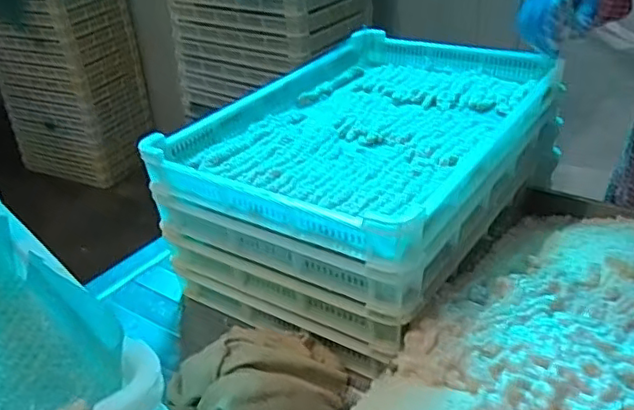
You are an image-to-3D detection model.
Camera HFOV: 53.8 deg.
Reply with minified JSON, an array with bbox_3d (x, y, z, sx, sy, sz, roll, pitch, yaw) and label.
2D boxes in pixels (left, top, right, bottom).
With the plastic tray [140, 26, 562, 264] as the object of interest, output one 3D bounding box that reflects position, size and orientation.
[{"bbox_3d":[0.093,-0.139,0.940,0.405,0.055,0.621,16,37,30],"label":"plastic tray"}]

